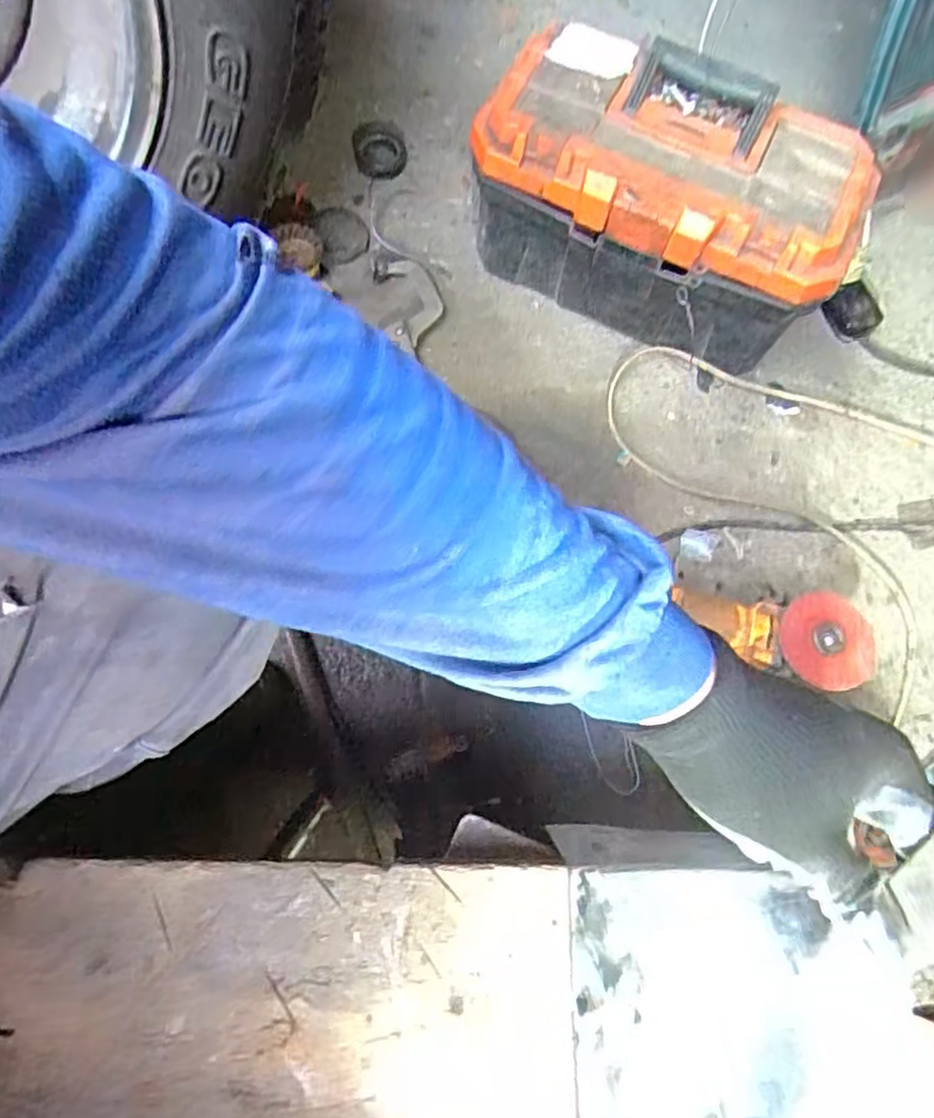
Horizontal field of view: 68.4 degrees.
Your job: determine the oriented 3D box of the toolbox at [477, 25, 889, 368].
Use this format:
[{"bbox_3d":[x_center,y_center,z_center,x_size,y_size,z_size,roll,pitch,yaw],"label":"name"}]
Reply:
[{"bbox_3d":[0.196,-0.364,0.749,0.375,0.221,0.207,15,70,3],"label":"toolbox"}]

